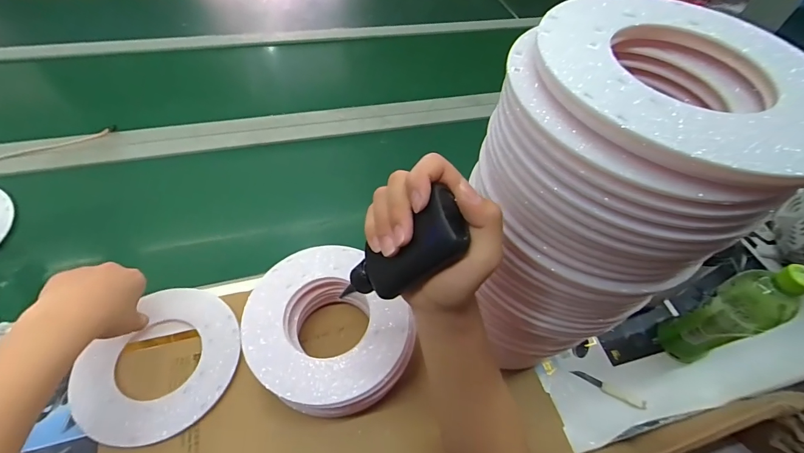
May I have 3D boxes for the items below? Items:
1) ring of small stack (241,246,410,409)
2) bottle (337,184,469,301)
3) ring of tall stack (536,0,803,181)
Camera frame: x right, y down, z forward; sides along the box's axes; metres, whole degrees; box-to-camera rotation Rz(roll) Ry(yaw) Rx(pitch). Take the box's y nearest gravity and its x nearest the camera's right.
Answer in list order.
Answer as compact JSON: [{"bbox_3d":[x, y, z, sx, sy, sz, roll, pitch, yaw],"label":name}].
[{"bbox_3d":[-0.096,0.112,0.454,0.180,0.014,0.194,3,54,-4],"label":"ring of small stack"},{"bbox_3d":[-0.004,0.025,0.286,0.023,0.125,0.041,23,46,-33],"label":"bottle"},{"bbox_3d":[0.177,-0.102,0.239,0.173,0.015,0.190,3,54,-4],"label":"ring of tall stack"}]

